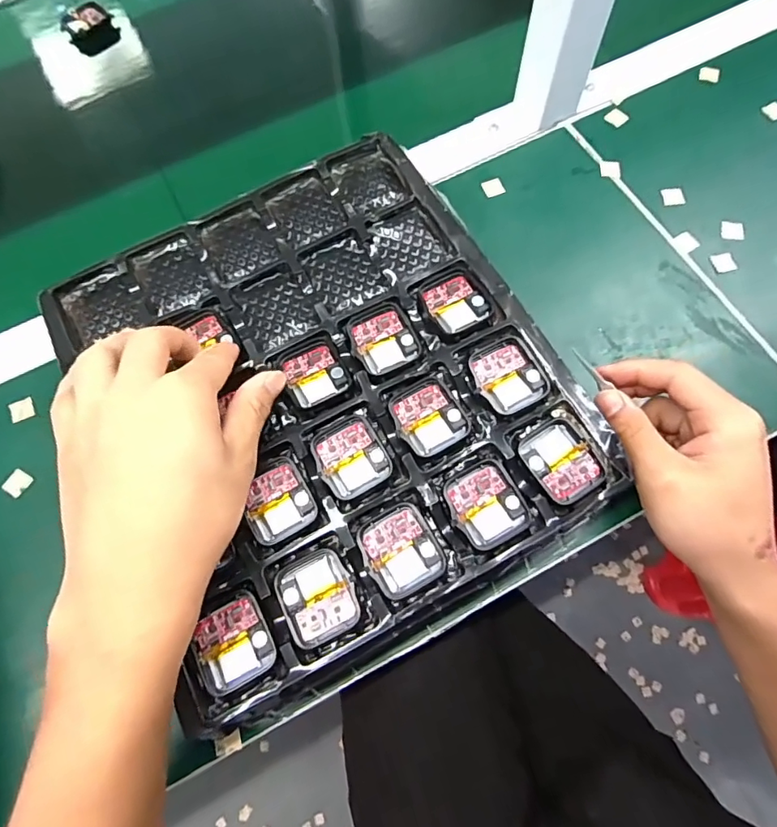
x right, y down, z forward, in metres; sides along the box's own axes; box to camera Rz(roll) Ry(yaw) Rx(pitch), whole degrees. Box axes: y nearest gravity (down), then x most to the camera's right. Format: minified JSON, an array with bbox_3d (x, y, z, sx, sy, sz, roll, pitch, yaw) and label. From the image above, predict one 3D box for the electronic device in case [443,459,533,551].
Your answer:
[{"bbox_3d":[0.053,0.050,0.266,0.037,0.006,0.042,-24,71,-6],"label":"electronic device in case"}]

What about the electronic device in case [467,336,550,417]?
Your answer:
[{"bbox_3d":[0.069,-0.022,0.287,0.035,0.004,0.043,-27,72,-7],"label":"electronic device in case"}]

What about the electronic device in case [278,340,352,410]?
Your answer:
[{"bbox_3d":[-0.045,-0.024,0.297,0.035,0.005,0.041,-25,71,-6],"label":"electronic device in case"}]

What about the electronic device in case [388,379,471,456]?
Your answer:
[{"bbox_3d":[0.023,0.002,0.283,0.036,0.004,0.040,-32,72,-9],"label":"electronic device in case"}]

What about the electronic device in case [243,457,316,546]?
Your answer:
[{"bbox_3d":[-0.062,0.047,0.273,0.036,0.006,0.041,-30,72,-8],"label":"electronic device in case"}]

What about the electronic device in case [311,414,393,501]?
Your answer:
[{"bbox_3d":[-0.022,0.023,0.279,0.037,0.004,0.042,-33,72,-9],"label":"electronic device in case"}]

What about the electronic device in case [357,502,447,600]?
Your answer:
[{"bbox_3d":[0.007,0.071,0.259,0.036,0.008,0.043,-26,71,-7],"label":"electronic device in case"}]

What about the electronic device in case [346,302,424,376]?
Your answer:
[{"bbox_3d":[-0.003,-0.046,0.303,0.037,0.006,0.041,-23,71,-6],"label":"electronic device in case"}]

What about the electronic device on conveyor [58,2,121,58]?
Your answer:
[{"bbox_3d":[-0.306,-0.395,0.508,0.048,0.025,0.034,-38,73,-11],"label":"electronic device on conveyor"}]

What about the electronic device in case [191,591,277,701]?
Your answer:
[{"bbox_3d":[-0.077,0.114,0.247,0.036,0.006,0.040,-28,72,-7],"label":"electronic device in case"}]

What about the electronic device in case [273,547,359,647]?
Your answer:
[{"bbox_3d":[-0.036,0.094,0.255,0.037,0.007,0.043,-26,71,-7],"label":"electronic device in case"}]

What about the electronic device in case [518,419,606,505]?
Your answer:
[{"bbox_3d":[0.094,0.027,0.272,0.033,0.005,0.043,-30,72,-8],"label":"electronic device in case"}]

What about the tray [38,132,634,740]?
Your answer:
[{"bbox_3d":[-0.041,-0.022,0.297,0.251,0.015,0.286,-27,72,-7],"label":"tray"}]

